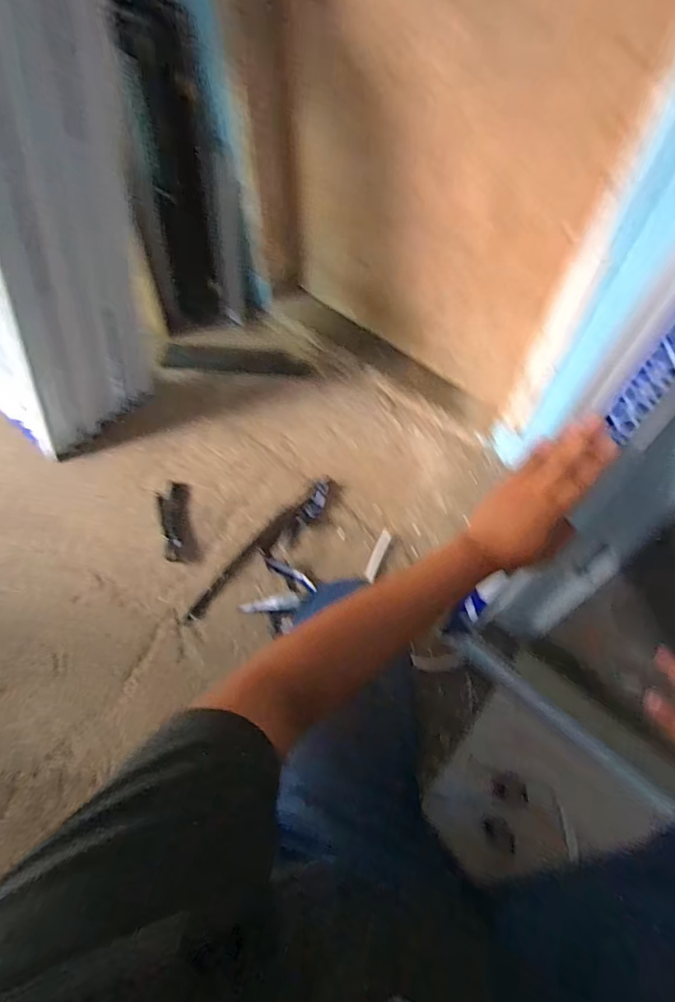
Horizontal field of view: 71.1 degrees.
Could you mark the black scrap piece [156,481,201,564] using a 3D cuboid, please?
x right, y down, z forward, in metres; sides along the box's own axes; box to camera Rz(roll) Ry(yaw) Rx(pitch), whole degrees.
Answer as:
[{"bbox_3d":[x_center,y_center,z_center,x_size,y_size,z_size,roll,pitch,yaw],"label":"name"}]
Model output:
[{"bbox_3d":[-0.340,0.047,1.004,0.069,0.014,0.184,-14,63,-7],"label":"black scrap piece"}]

